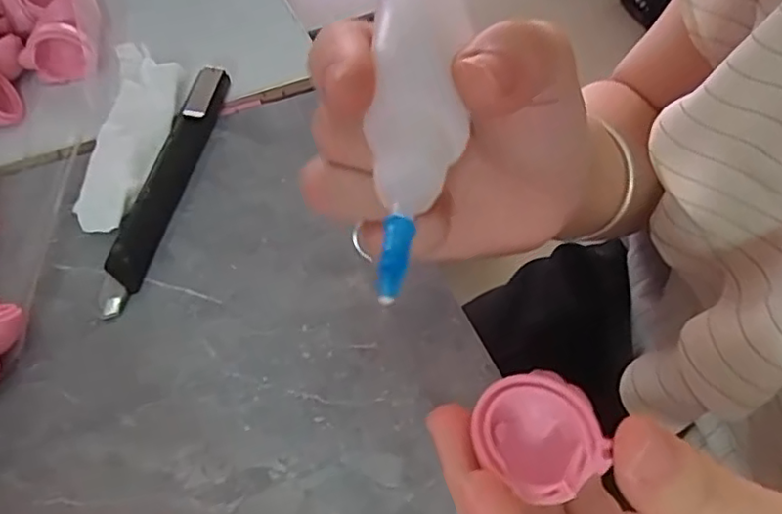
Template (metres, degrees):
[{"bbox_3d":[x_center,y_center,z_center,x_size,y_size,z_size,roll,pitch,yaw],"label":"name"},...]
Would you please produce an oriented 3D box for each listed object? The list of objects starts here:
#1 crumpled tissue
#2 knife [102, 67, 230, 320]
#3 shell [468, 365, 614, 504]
[{"bbox_3d":[-0.119,-0.058,0.281,0.033,0.016,0.106,0,55,-2],"label":"crumpled tissue"},{"bbox_3d":[-0.099,-0.035,0.267,0.016,0.014,0.131,10,56,5],"label":"knife"},{"bbox_3d":[0.035,0.042,0.144,0.028,0.011,0.028,-9,56,-8],"label":"shell"}]

